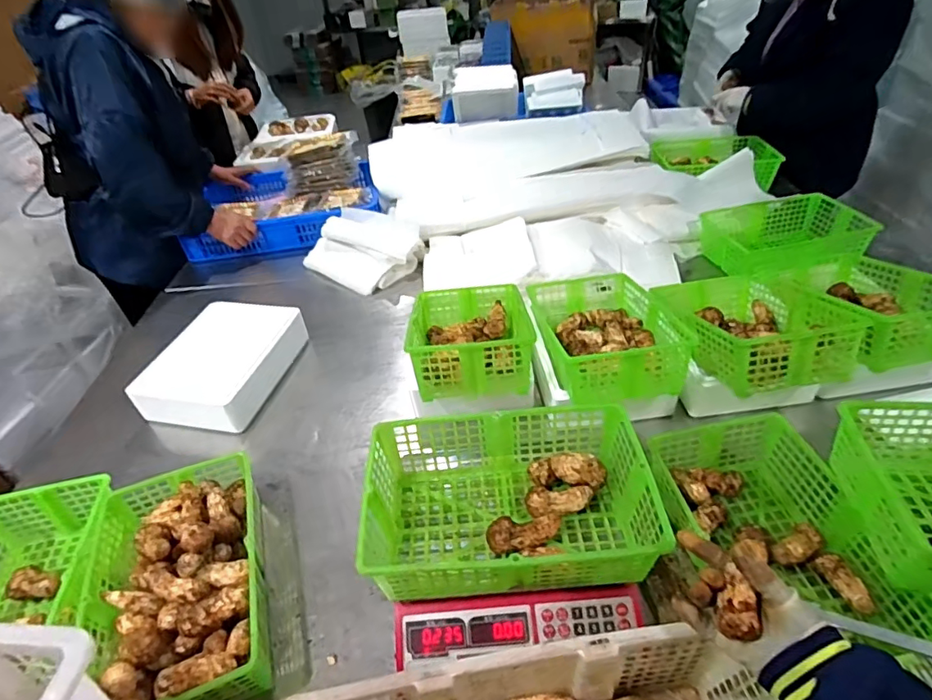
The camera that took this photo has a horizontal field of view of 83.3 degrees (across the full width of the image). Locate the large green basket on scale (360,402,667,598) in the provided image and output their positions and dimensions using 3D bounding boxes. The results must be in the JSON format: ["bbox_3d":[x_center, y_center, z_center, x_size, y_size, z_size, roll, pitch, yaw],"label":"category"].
[{"bbox_3d":[0.051,0.192,0.679,0.341,0.109,0.219,-6,41,0],"label":"large green basket on scale"}]

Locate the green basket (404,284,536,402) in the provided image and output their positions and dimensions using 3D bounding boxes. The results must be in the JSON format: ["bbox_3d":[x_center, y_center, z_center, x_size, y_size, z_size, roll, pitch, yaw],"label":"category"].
[{"bbox_3d":[0.012,-0.031,1.024,0.220,0.107,0.327,-7,21,-2],"label":"green basket"}]

